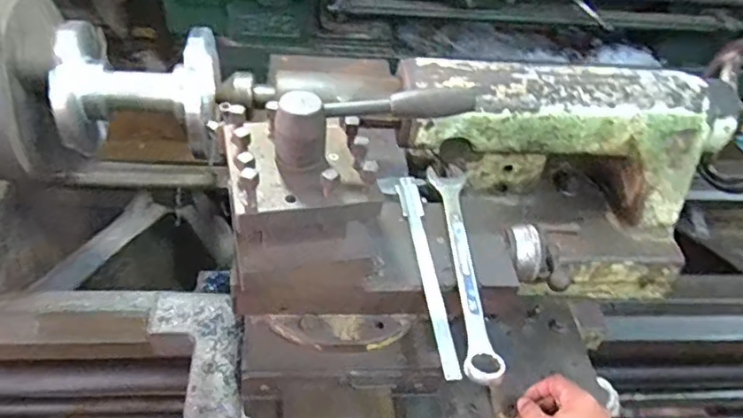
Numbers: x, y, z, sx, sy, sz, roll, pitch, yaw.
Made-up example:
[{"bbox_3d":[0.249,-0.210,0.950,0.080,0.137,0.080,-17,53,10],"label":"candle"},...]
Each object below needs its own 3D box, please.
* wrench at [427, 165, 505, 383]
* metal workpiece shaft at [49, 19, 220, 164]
[{"bbox_3d":[0.100,0.050,0.674,0.043,0.017,0.319,3,43,-4],"label":"wrench"},{"bbox_3d":[-0.283,-0.151,0.753,0.174,0.128,0.156,1,44,-6],"label":"metal workpiece shaft"}]

